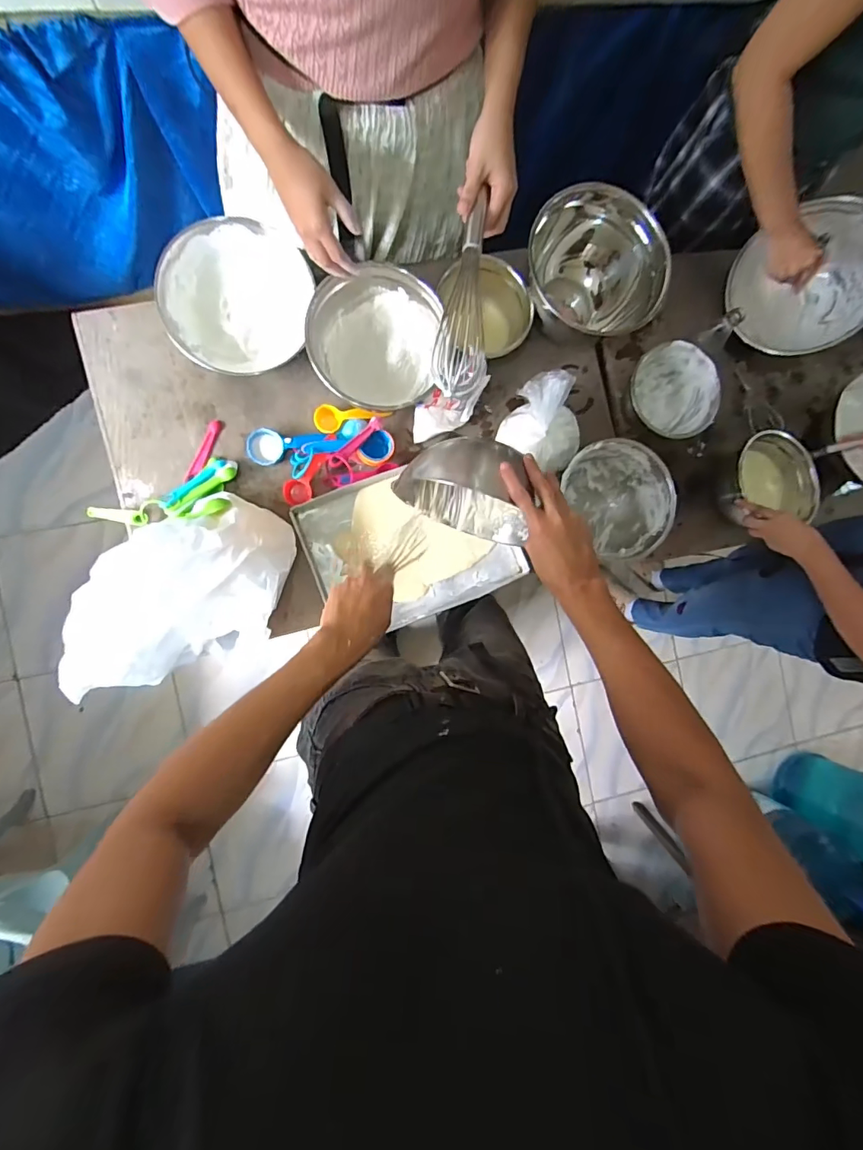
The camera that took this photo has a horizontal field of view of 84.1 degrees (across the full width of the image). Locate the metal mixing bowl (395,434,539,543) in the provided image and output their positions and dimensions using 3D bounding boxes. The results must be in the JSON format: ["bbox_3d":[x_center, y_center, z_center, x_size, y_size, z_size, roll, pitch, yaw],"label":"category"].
[{"bbox_3d":[0.059,-0.138,0.703,0.180,0.183,0.111,20,86,-7],"label":"metal mixing bowl"}]

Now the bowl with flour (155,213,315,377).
[{"bbox_3d":[-0.317,-0.457,0.785,0.227,0.092,0.212,0,89,-8],"label":"bowl with flour"}]

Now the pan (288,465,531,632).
[{"bbox_3d":[-0.039,-0.061,0.888,0.357,0.058,0.266,-23,92,-8],"label":"pan"}]

